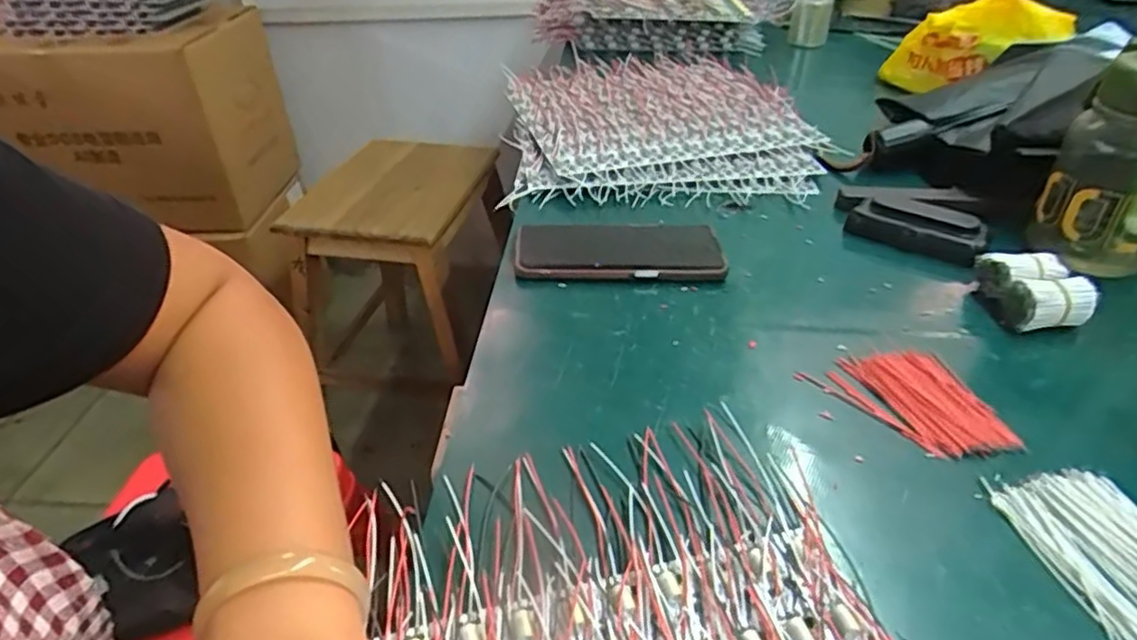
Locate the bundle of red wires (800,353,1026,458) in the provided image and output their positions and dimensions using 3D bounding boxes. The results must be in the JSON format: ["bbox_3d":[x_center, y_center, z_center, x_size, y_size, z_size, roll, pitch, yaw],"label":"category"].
[{"bbox_3d":[0.210,0.047,0.405,0.070,0.010,0.105,-26,44,-30],"label":"bundle of red wires"}]

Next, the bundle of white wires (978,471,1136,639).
[{"bbox_3d":[0.257,0.107,0.319,0.063,0.014,0.087,-7,37,-9],"label":"bundle of white wires"}]

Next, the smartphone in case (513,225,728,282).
[{"bbox_3d":[0.040,-0.054,0.540,0.161,0.015,0.073,0,37,0],"label":"smartphone in case"}]

